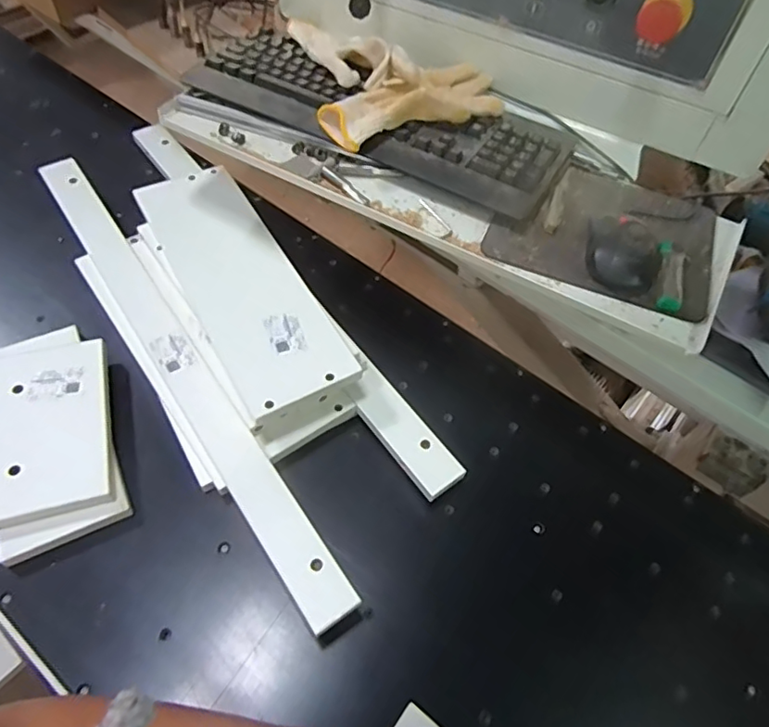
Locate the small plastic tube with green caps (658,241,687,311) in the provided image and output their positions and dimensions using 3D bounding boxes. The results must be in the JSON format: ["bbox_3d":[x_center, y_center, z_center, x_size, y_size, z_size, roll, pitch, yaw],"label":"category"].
[{"bbox_3d":[0.276,-0.085,0.540,0.024,0.011,0.086,15,60,7],"label":"small plastic tube with green caps"}]

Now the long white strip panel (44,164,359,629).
[{"bbox_3d":[-0.259,-0.019,0.677,0.057,0.026,0.747,-29,64,-22],"label":"long white strip panel"}]

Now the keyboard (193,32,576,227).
[{"bbox_3d":[-0.010,-0.291,0.652,0.437,0.025,0.152,26,58,12],"label":"keyboard"}]

